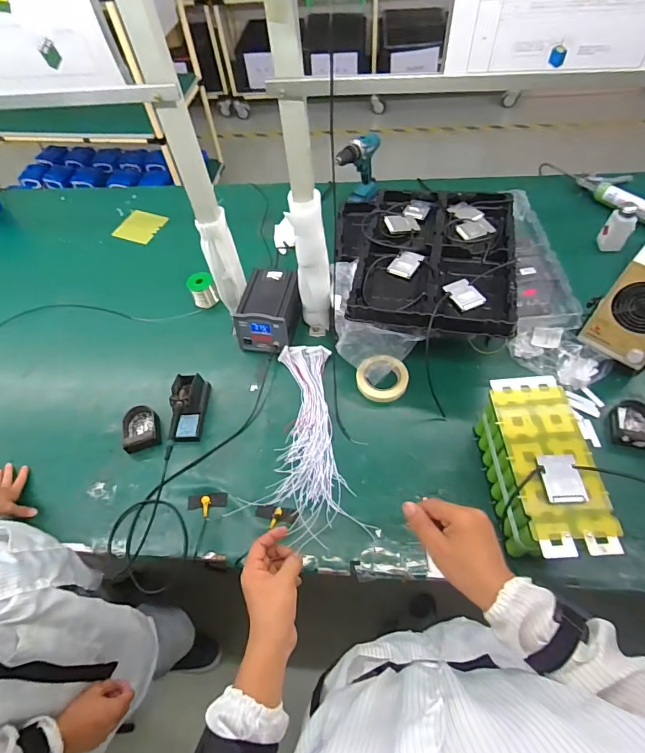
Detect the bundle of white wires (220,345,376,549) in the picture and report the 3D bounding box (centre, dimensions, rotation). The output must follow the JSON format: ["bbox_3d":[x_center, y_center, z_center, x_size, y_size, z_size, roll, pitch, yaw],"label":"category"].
[{"bbox_3d":[-0.033,0.113,0.916,0.169,0.021,0.429,-4,60,1],"label":"bundle of white wires"}]

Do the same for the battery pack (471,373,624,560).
[{"bbox_3d":[0.395,0.173,0.795,0.149,0.158,0.323,-1,58,4],"label":"battery pack"}]

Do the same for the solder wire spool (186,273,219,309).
[{"bbox_3d":[-0.320,-0.229,1.155,0.068,0.083,0.068,-2,58,3],"label":"solder wire spool"}]

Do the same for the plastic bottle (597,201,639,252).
[{"bbox_3d":[0.770,-0.379,1.119,0.070,0.139,0.046,37,68,21],"label":"plastic bottle"}]

